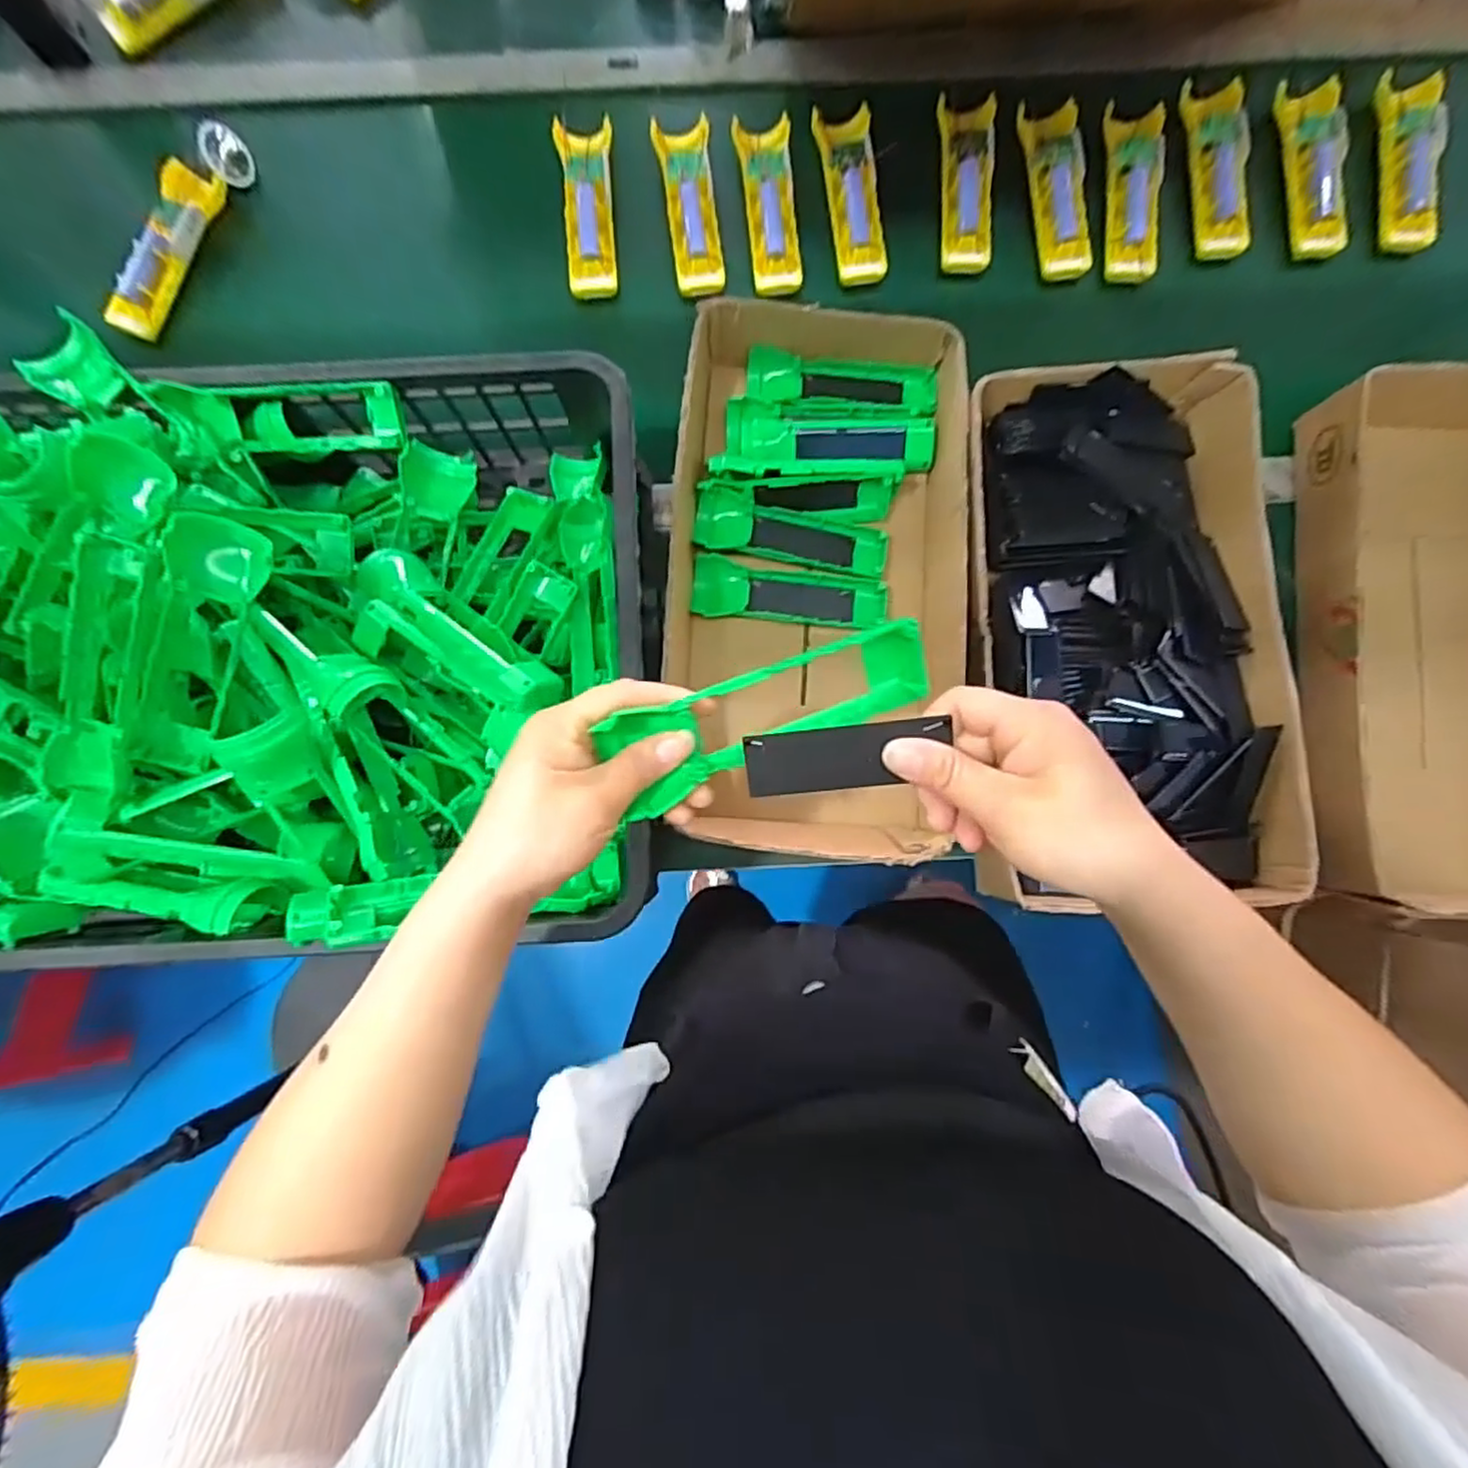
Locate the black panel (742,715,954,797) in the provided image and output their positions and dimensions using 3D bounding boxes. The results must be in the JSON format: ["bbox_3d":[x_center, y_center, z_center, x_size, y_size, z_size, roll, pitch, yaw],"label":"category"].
[{"bbox_3d":[0.050,0.011,0.311,0.088,0.006,0.030,-6,105,7],"label":"black panel"}]

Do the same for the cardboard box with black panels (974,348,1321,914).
[{"bbox_3d":[0.308,-0.081,0.564,0.231,0.085,0.426,0,84,0],"label":"cardboard box with black panels"}]

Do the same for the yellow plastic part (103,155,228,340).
[{"bbox_3d":[-0.519,-0.441,0.624,0.038,0.030,0.163,21,84,2],"label":"yellow plastic part"}]

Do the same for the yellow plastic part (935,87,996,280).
[{"bbox_3d":[0.217,-0.515,0.640,0.049,0.019,0.160,1,84,0],"label":"yellow plastic part"}]

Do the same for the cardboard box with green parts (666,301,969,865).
[{"bbox_3d":[0.074,-0.135,0.577,0.242,0.090,0.407,4,84,0],"label":"cardboard box with green parts"}]

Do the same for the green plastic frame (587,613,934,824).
[{"bbox_3d":[0.020,-0.009,0.327,0.161,0.035,0.045,-21,84,-8],"label":"green plastic frame"}]

